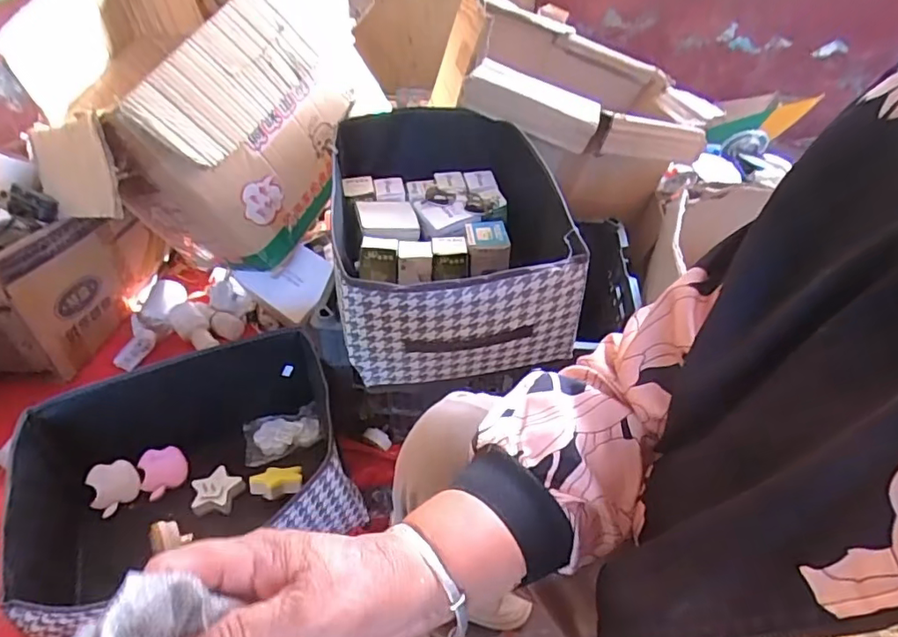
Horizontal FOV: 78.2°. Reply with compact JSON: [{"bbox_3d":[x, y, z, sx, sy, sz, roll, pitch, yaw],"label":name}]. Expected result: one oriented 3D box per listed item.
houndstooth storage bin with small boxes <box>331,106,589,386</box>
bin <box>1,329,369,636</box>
[{"bbox_3d":[0.012,-0.125,0.805,0.345,0.165,0.450,-3,42,-5],"label":"houndstooth storage bin with small boxes"},{"bbox_3d":[-0.392,0.234,0.816,0.423,0.195,0.298,-24,47,-25],"label":"bin"}]

